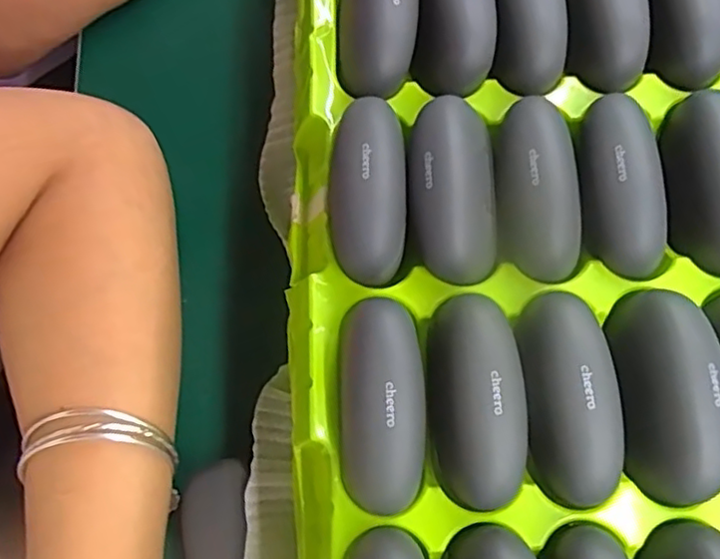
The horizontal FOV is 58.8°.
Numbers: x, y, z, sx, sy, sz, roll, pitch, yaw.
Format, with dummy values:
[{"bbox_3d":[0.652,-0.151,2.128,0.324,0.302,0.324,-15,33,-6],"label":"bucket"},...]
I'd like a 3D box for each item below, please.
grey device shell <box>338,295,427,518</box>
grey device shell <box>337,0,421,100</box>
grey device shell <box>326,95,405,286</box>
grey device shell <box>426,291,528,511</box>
[{"bbox_3d":[0.007,0.039,0.203,0.026,0.019,0.067,0,73,1],"label":"grey device shell"},{"bbox_3d":[0.006,-0.102,0.241,0.030,0.018,0.061,-3,73,0],"label":"grey device shell"},{"bbox_3d":[0.003,-0.033,0.222,0.025,0.019,0.065,0,73,0],"label":"grey device shell"},{"bbox_3d":[0.037,0.038,0.203,0.028,0.018,0.066,-4,73,0],"label":"grey device shell"}]

